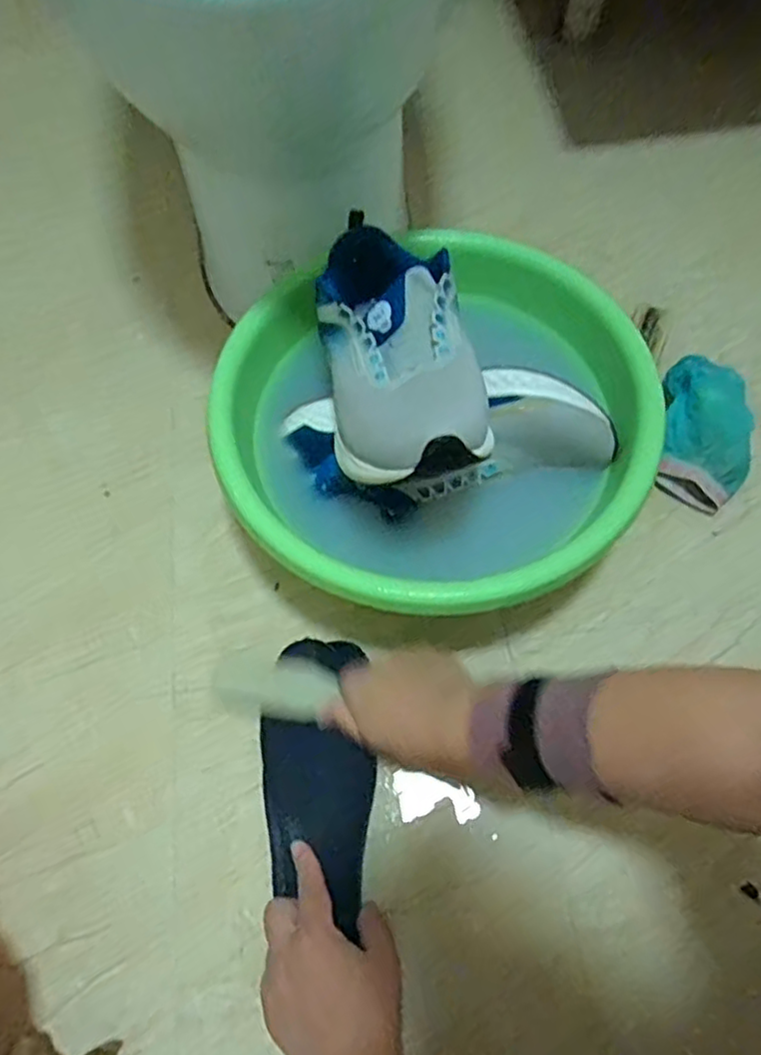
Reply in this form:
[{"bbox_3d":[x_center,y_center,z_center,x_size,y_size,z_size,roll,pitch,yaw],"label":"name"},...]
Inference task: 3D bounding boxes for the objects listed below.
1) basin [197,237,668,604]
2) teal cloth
[{"bbox_3d":[0.050,-0.077,0.589,0.358,0.147,0.333,0,66,1],"label":"basin"},{"bbox_3d":[0.317,-0.097,0.643,0.085,0.050,0.160,10,67,5],"label":"teal cloth"}]

